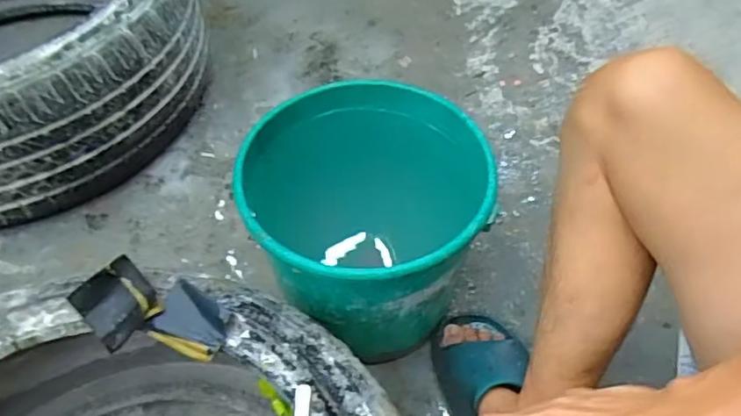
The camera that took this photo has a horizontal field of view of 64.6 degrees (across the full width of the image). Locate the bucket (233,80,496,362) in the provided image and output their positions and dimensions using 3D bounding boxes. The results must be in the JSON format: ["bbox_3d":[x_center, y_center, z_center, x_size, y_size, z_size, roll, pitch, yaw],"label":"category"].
[{"bbox_3d":[-0.009,0.033,0.725,0.257,0.258,0.266,-1,51,1],"label":"bucket"}]

